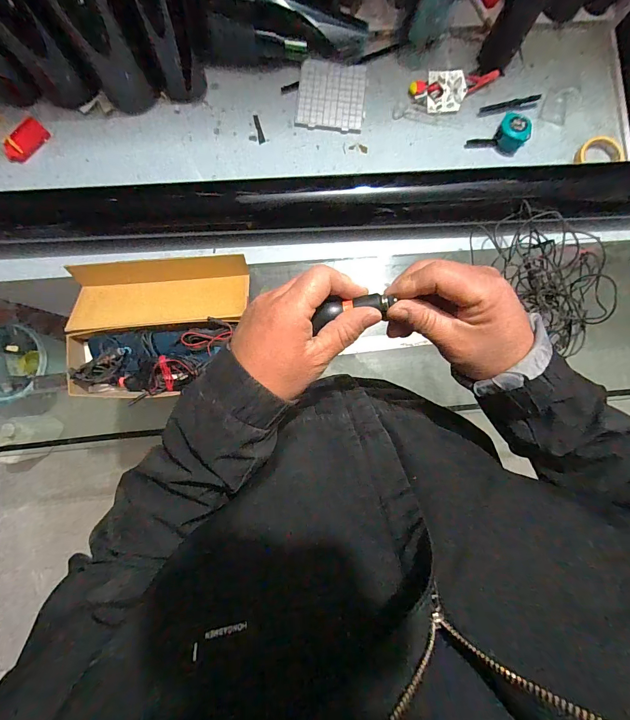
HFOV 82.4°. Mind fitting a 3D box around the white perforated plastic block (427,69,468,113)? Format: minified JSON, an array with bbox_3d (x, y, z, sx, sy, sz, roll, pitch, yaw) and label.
[{"bbox_3d":[0.290,-0.589,0.788,0.084,0.006,0.076,-4,110,-1],"label":"white perforated plastic block"}]

